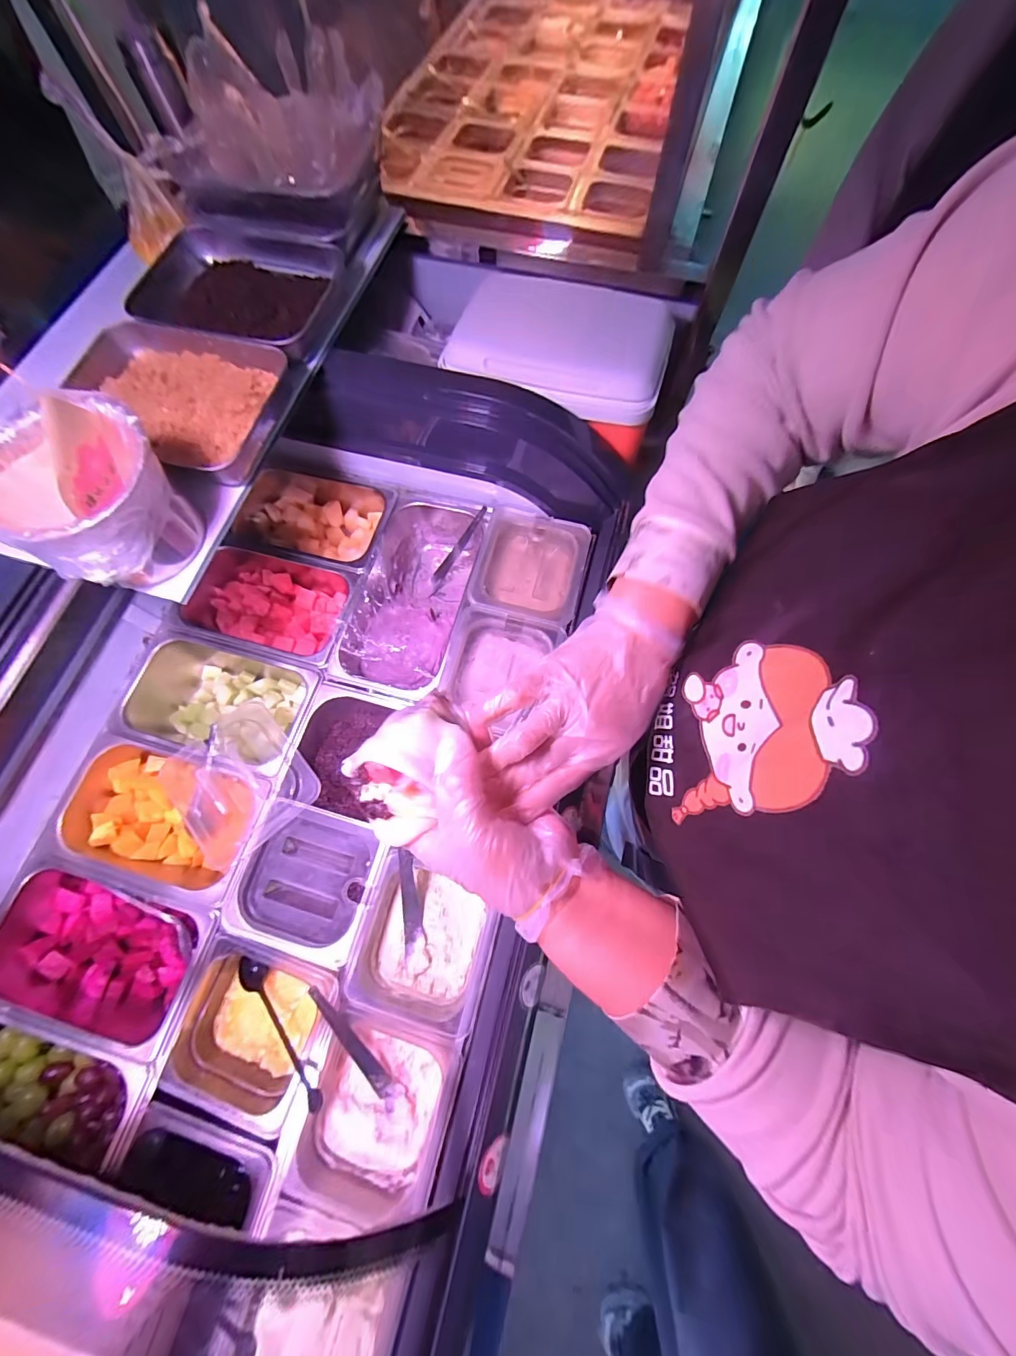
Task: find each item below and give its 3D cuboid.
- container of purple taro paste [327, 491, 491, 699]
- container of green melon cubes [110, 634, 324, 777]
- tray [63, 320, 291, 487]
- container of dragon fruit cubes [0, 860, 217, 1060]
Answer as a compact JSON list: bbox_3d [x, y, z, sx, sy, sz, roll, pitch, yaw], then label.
[{"bbox_3d":[-0.143,-0.126,0.709,0.162,0.102,0.341,13,73,5],"label":"container of purple taro paste"},{"bbox_3d":[-0.421,0.040,0.650,0.283,0.094,0.161,13,73,5],"label":"container of green melon cubes"},{"bbox_3d":[-0.404,-0.332,0.523,0.237,0.044,0.181,11,73,5],"label":"tray"},{"bbox_3d":[-0.506,0.338,0.549,0.267,0.085,0.159,15,73,6],"label":"container of dragon fruit cubes"}]

